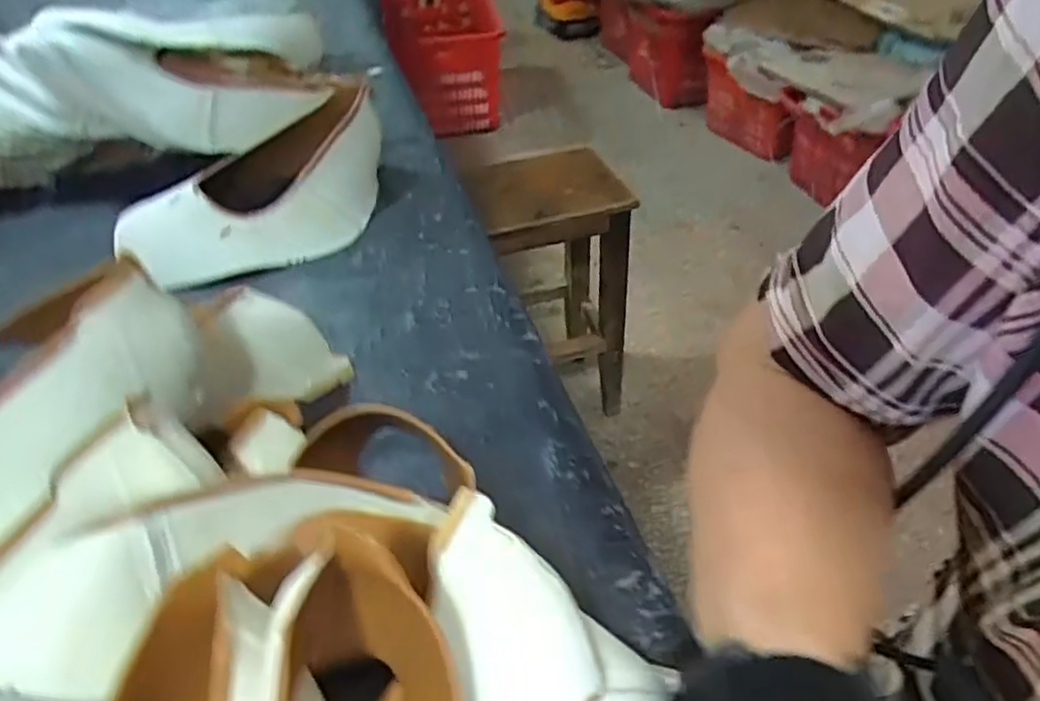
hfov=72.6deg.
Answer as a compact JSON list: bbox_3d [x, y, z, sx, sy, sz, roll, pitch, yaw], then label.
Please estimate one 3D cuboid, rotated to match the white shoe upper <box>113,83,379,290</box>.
[{"bbox_3d":[-0.202,-0.127,0.543,0.194,0.088,0.101,-9,40,-6],"label":"white shoe upper"}]

